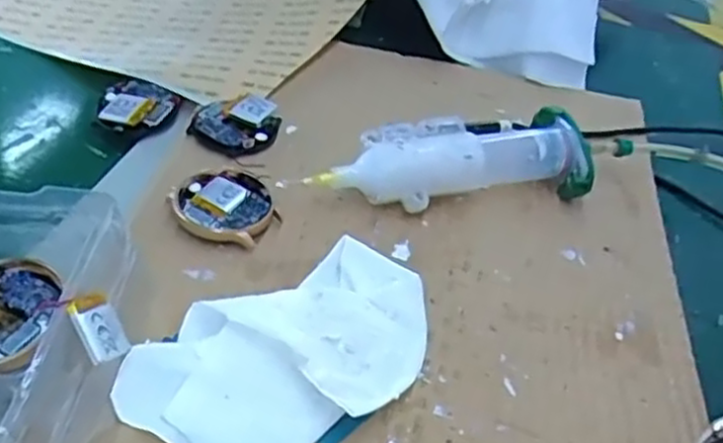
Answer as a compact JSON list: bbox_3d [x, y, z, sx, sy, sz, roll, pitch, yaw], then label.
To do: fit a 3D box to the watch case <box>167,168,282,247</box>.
[{"bbox_3d":[-0.062,-0.006,0.333,0.047,0.011,0.042,27,44,18],"label":"watch case"}]

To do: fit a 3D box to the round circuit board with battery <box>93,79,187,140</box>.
[{"bbox_3d":[-0.120,-0.063,0.396,0.041,0.007,0.038,6,41,-5],"label":"round circuit board with battery"}]

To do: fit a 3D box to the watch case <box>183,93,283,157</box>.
[{"bbox_3d":[-0.064,-0.050,0.382,0.040,0.011,0.042,31,45,22],"label":"watch case"}]

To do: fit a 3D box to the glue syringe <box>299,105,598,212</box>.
[{"bbox_3d":[0.046,-0.029,0.364,0.136,0.031,0.040,-4,43,-16],"label":"glue syringe"}]

